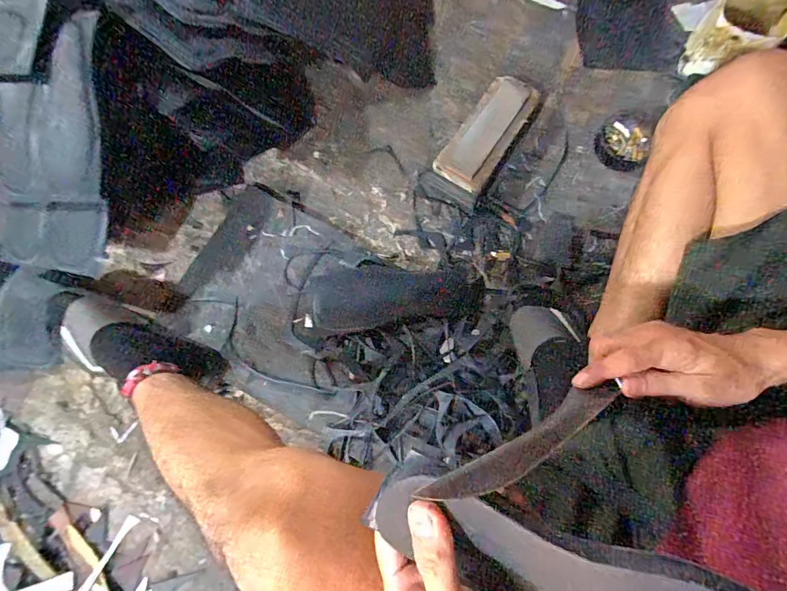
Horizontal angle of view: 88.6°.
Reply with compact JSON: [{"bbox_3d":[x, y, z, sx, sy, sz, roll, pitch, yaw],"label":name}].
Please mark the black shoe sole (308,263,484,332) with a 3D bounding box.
[{"bbox_3d":[0.005,-0.003,0.641,0.263,0.018,0.104,-5,73,-3],"label":"black shoe sole"}]

